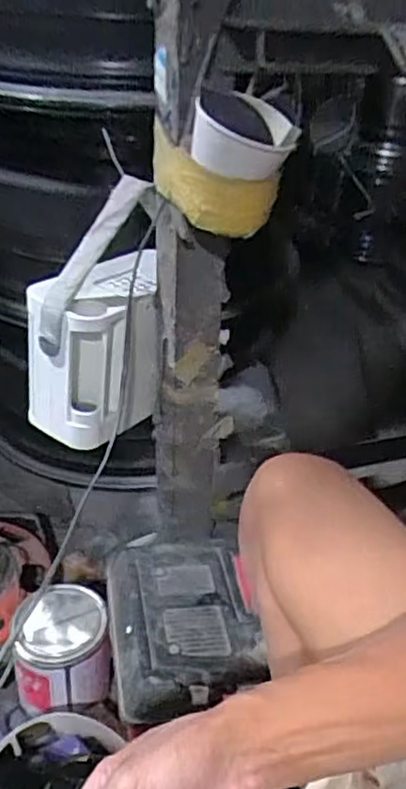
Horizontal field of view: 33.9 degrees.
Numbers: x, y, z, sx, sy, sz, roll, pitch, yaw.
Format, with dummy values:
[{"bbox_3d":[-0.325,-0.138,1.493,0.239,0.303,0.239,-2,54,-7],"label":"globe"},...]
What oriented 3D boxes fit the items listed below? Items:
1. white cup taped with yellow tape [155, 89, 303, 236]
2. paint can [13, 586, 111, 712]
[{"bbox_3d":[0.014,-0.192,0.540,0.101,0.098,0.102,0,33,-7],"label":"white cup taped with yellow tape"},{"bbox_3d":[-0.156,0.286,0.736,0.100,0.100,0.107,-2,33,-9],"label":"paint can"}]

